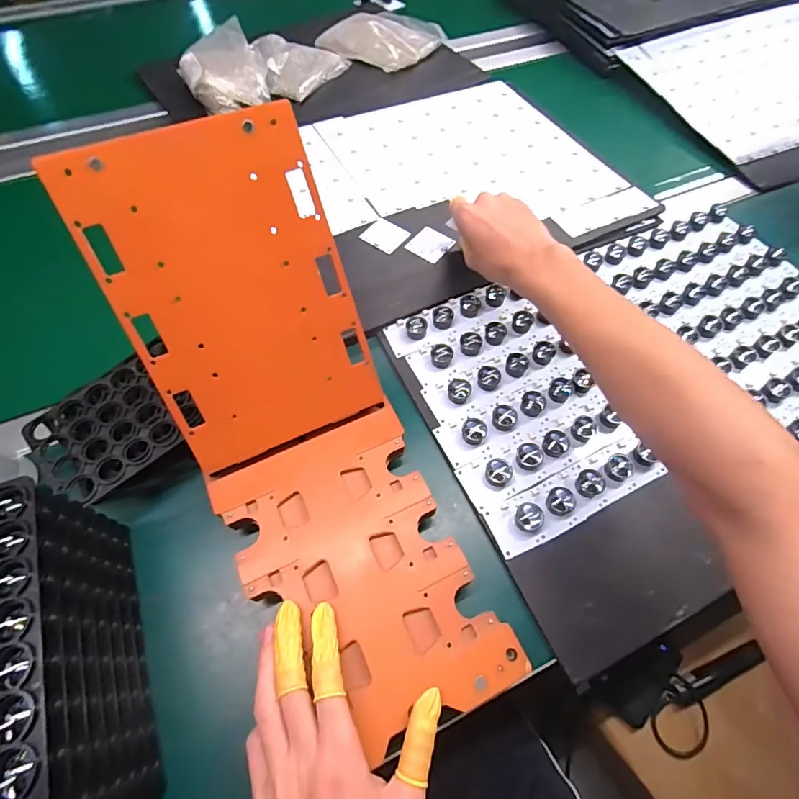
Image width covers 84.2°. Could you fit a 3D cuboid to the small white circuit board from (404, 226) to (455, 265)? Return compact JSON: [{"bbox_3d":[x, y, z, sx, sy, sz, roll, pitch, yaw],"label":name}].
[{"bbox_3d":[0.038,-0.187,0.533,0.045,0.004,0.047,34,67,16],"label":"small white circuit board"}]

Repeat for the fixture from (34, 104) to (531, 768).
[{"bbox_3d":[-0.072,0.023,0.329,0.158,0.109,0.412,-26,94,-14],"label":"fixture"}]

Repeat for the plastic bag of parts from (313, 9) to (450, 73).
[{"bbox_3d":[-0.027,-0.638,0.772,0.171,0.026,0.178,38,68,17],"label":"plastic bag of parts"}]

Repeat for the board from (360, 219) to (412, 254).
[{"bbox_3d":[-0.017,-0.200,0.538,0.047,0.004,0.046,31,66,14],"label":"board"}]

